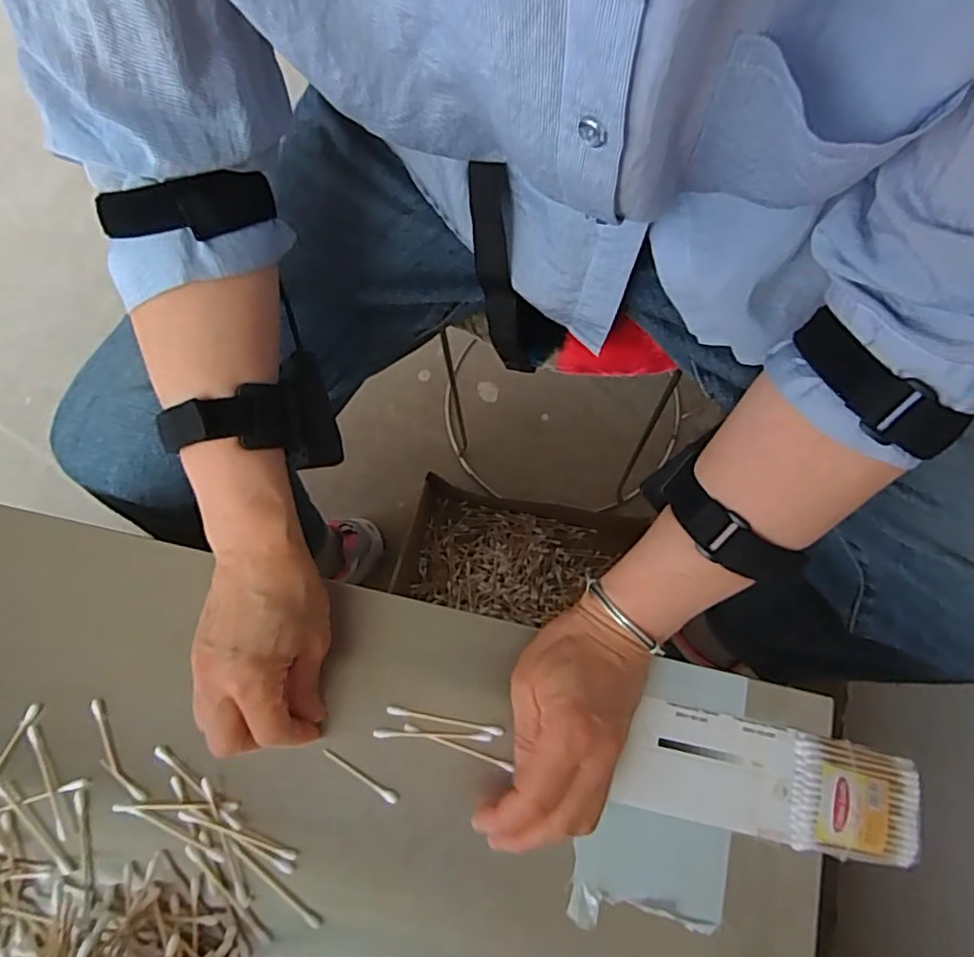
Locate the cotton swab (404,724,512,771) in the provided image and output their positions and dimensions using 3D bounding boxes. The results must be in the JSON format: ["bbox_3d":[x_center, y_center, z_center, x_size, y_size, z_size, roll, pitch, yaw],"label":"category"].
[{"bbox_3d":[-0.020,0.164,0.379,0.067,0.004,0.004,18,74,7],"label":"cotton swab"}]

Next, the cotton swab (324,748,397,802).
[{"bbox_3d":[-0.078,0.182,0.376,0.054,0.004,0.006,28,76,10],"label":"cotton swab"}]

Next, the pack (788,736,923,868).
[{"bbox_3d":[0.214,0.186,0.355,0.074,0.013,0.061,10,73,5],"label":"pack"}]

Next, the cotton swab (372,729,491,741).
[{"bbox_3d":[-0.034,0.158,0.380,0.072,0.005,0.005,1,73,2],"label":"cotton swab"}]

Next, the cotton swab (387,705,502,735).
[{"bbox_3d":[-0.027,0.150,0.383,0.073,0.004,0.005,9,73,5],"label":"cotton swab"}]

